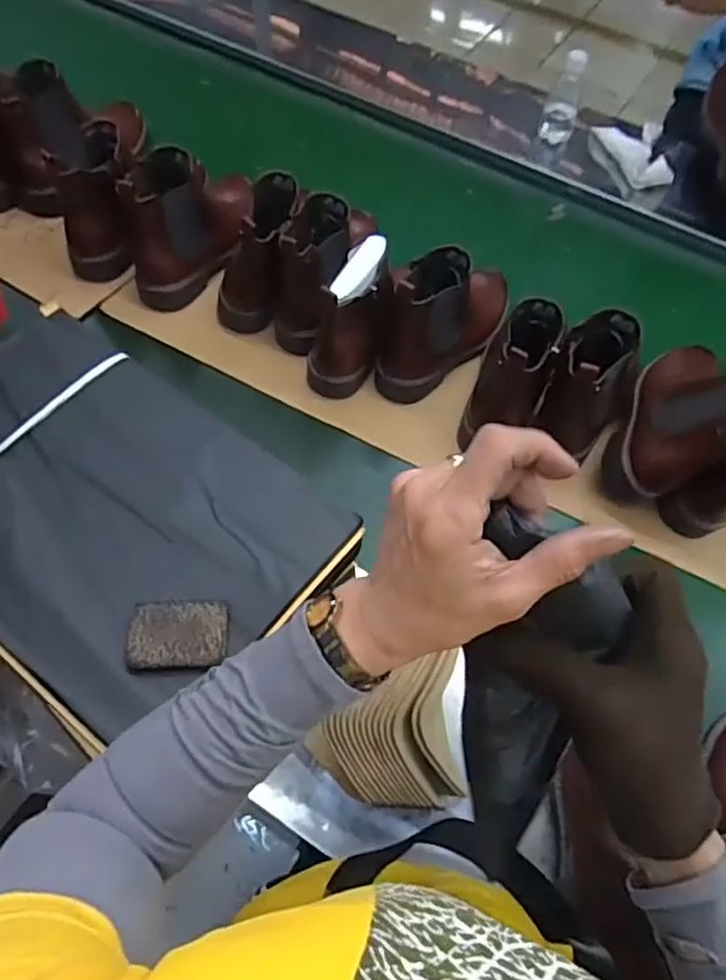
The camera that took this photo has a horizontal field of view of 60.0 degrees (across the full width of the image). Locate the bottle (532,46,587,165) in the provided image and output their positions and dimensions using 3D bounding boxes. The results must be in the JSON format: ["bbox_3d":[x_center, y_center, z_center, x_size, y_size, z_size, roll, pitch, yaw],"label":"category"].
[{"bbox_3d":[0.323,-0.616,1.015,0.059,0.146,0.053,16,61,5],"label":"bottle"}]

